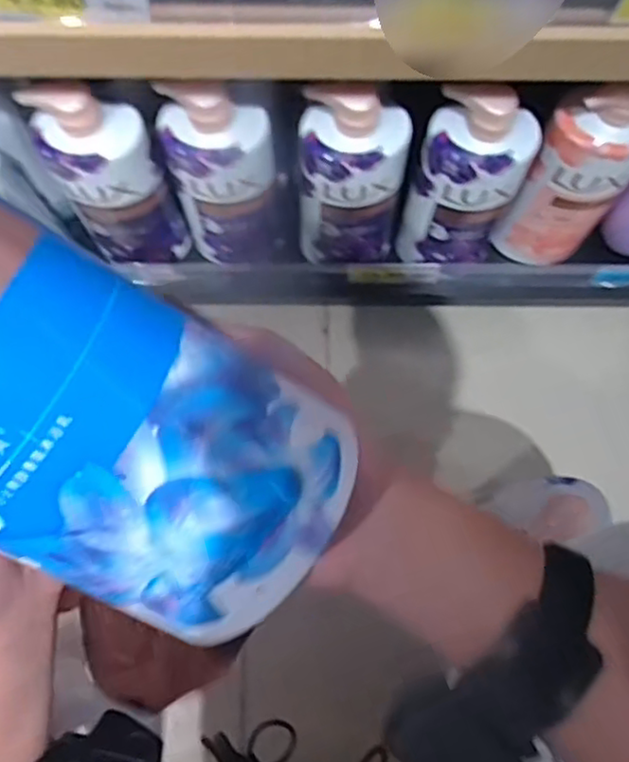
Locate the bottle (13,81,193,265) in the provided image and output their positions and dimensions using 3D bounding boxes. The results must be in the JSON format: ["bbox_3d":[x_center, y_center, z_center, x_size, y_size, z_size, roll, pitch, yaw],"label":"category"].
[{"bbox_3d":[-0.183,-0.179,0.615,0.089,0.230,0.054,-12,76,-3],"label":"bottle"}]

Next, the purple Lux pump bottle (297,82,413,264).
[{"bbox_3d":[0.036,-0.179,0.612,0.099,0.228,0.058,7,76,2],"label":"purple Lux pump bottle"}]

